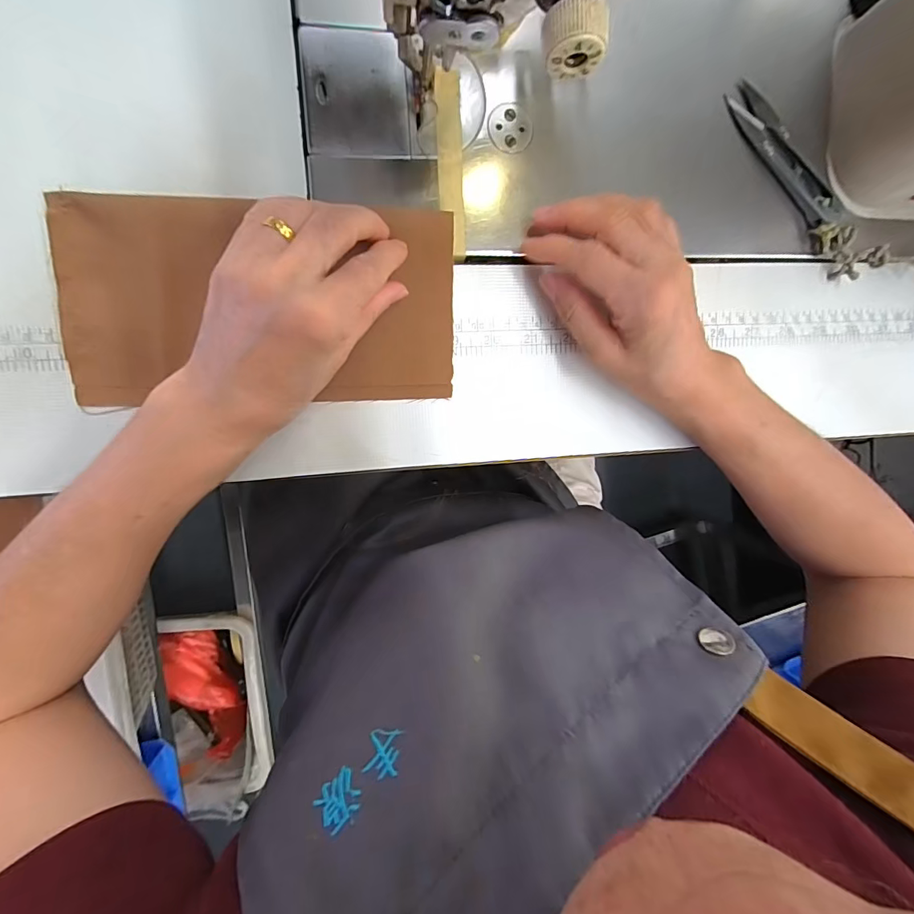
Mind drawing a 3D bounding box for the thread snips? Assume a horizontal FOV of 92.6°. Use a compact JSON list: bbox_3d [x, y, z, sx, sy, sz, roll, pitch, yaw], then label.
[{"bbox_3d":[0.212,-0.183,0.275,0.022,0.012,0.117,-41,101,-2],"label":"thread snips"}]

